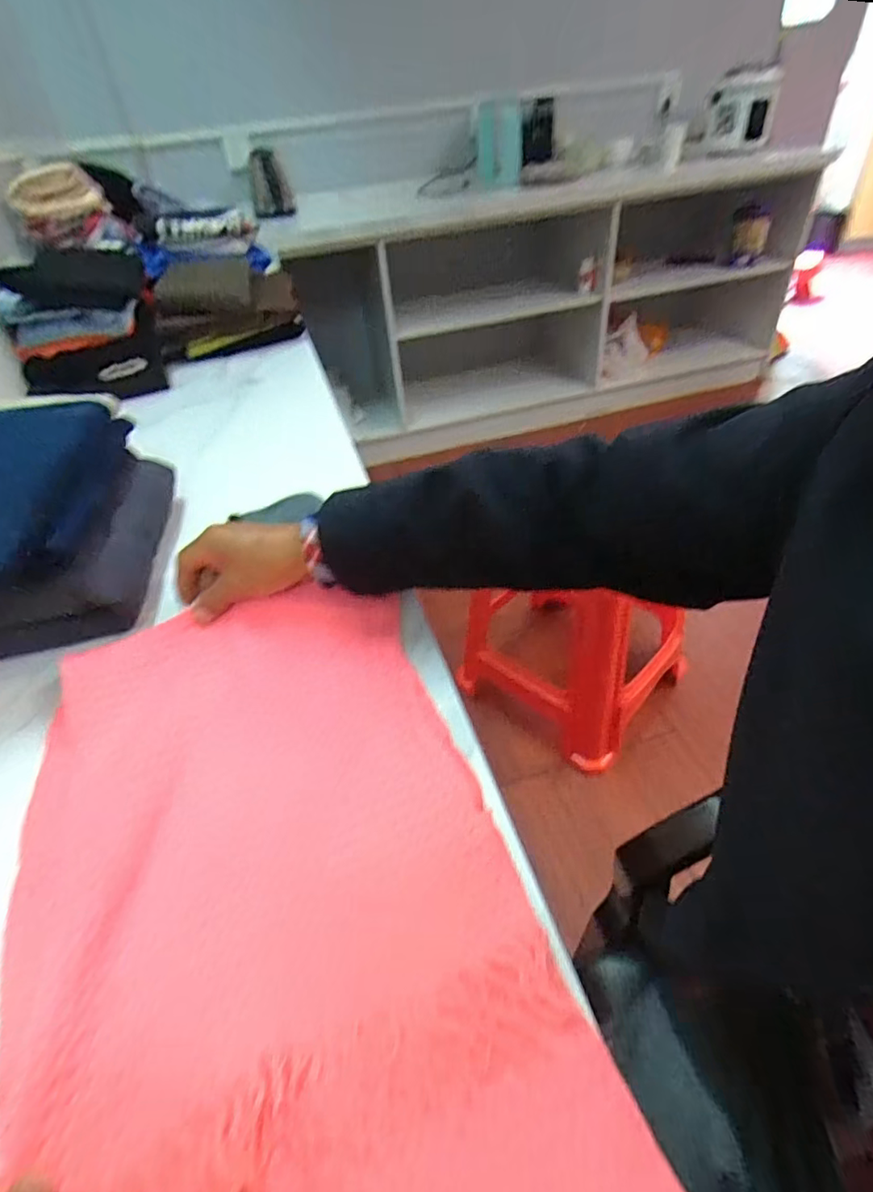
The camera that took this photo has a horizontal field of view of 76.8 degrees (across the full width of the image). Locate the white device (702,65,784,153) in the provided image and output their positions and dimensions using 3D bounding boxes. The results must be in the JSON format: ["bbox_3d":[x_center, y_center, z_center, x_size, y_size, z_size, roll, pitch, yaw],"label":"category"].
[{"bbox_3d":[0.624,-0.997,1.133,0.161,0.124,0.047,-19,48,-13],"label":"white device"}]

